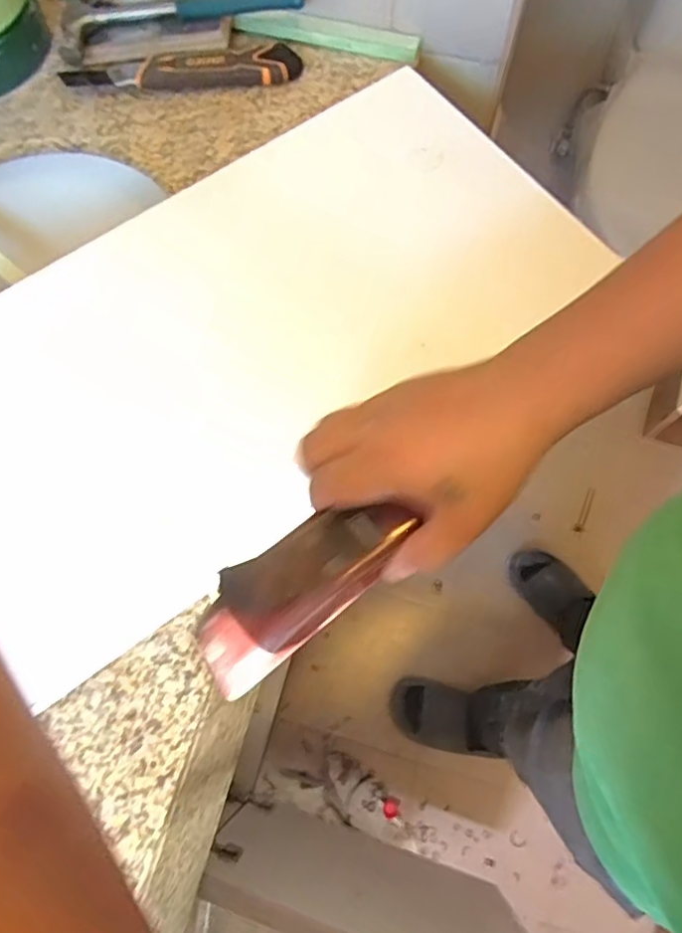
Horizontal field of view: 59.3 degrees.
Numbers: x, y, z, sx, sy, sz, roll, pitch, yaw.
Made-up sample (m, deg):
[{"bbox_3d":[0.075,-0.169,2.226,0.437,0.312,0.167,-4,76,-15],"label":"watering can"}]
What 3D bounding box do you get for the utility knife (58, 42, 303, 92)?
[{"bbox_3d":[-0.164,-0.411,0.615,0.240,0.021,0.032,-1,70,1],"label":"utility knife"}]

